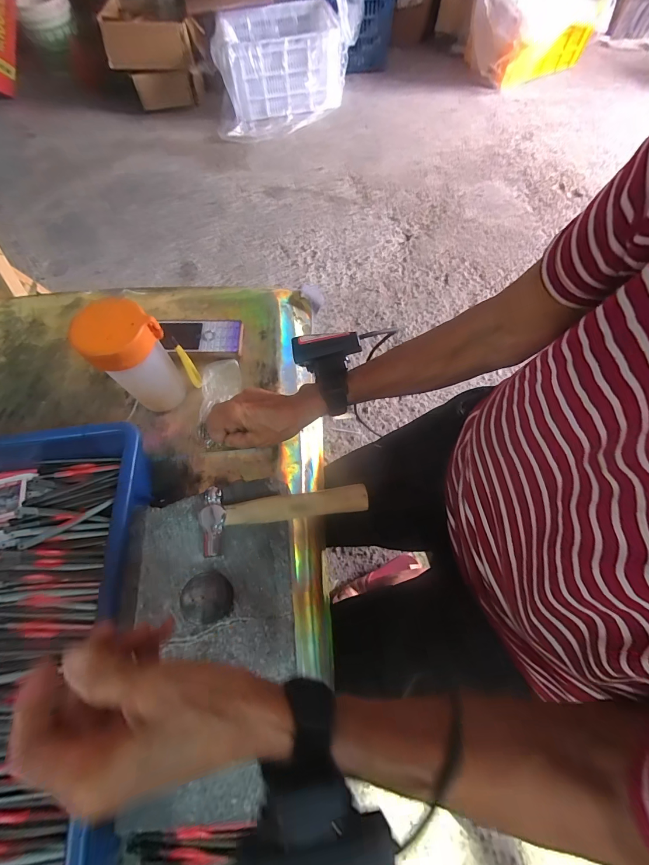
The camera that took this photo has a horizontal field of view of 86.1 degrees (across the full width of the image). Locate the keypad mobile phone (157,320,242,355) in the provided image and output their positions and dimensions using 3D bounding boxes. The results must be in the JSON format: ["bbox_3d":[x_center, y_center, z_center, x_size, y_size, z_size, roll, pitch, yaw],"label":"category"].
[{"bbox_3d":[-0.165,-0.128,0.464,0.106,0.010,0.050,0,66,0],"label":"keypad mobile phone"}]

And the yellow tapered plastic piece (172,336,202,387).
[{"bbox_3d":[-0.160,-0.078,0.409,0.012,0.090,0.009,-35,70,-14],"label":"yellow tapered plastic piece"}]

